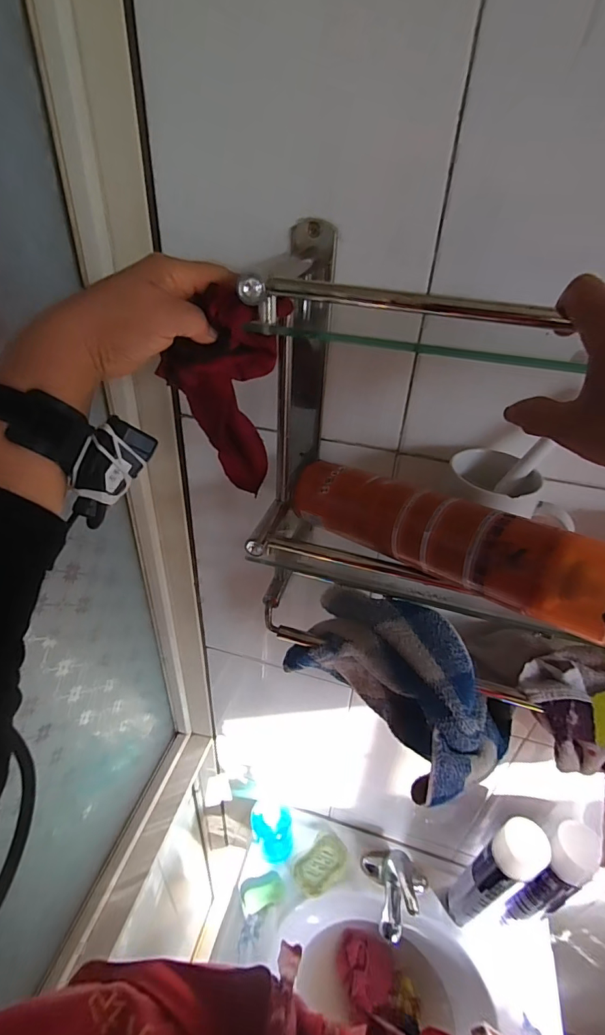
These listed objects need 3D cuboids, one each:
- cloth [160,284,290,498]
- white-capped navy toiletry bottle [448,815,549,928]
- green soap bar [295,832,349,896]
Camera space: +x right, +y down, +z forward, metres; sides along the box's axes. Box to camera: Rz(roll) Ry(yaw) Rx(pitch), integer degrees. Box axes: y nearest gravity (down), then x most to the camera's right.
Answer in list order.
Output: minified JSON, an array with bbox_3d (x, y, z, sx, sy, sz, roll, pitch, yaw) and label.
[{"bbox_3d":[-0.062,-0.098,0.354,0.092,0.143,0.034,11,35,10],"label":"cloth"},{"bbox_3d":[0.303,0.580,0.718,0.058,0.323,0.071,-17,40,-27],"label":"white-capped navy toiletry bottle"},{"bbox_3d":[0.035,0.671,0.869,0.103,0.021,0.067,-24,43,-34],"label":"green soap bar"}]

